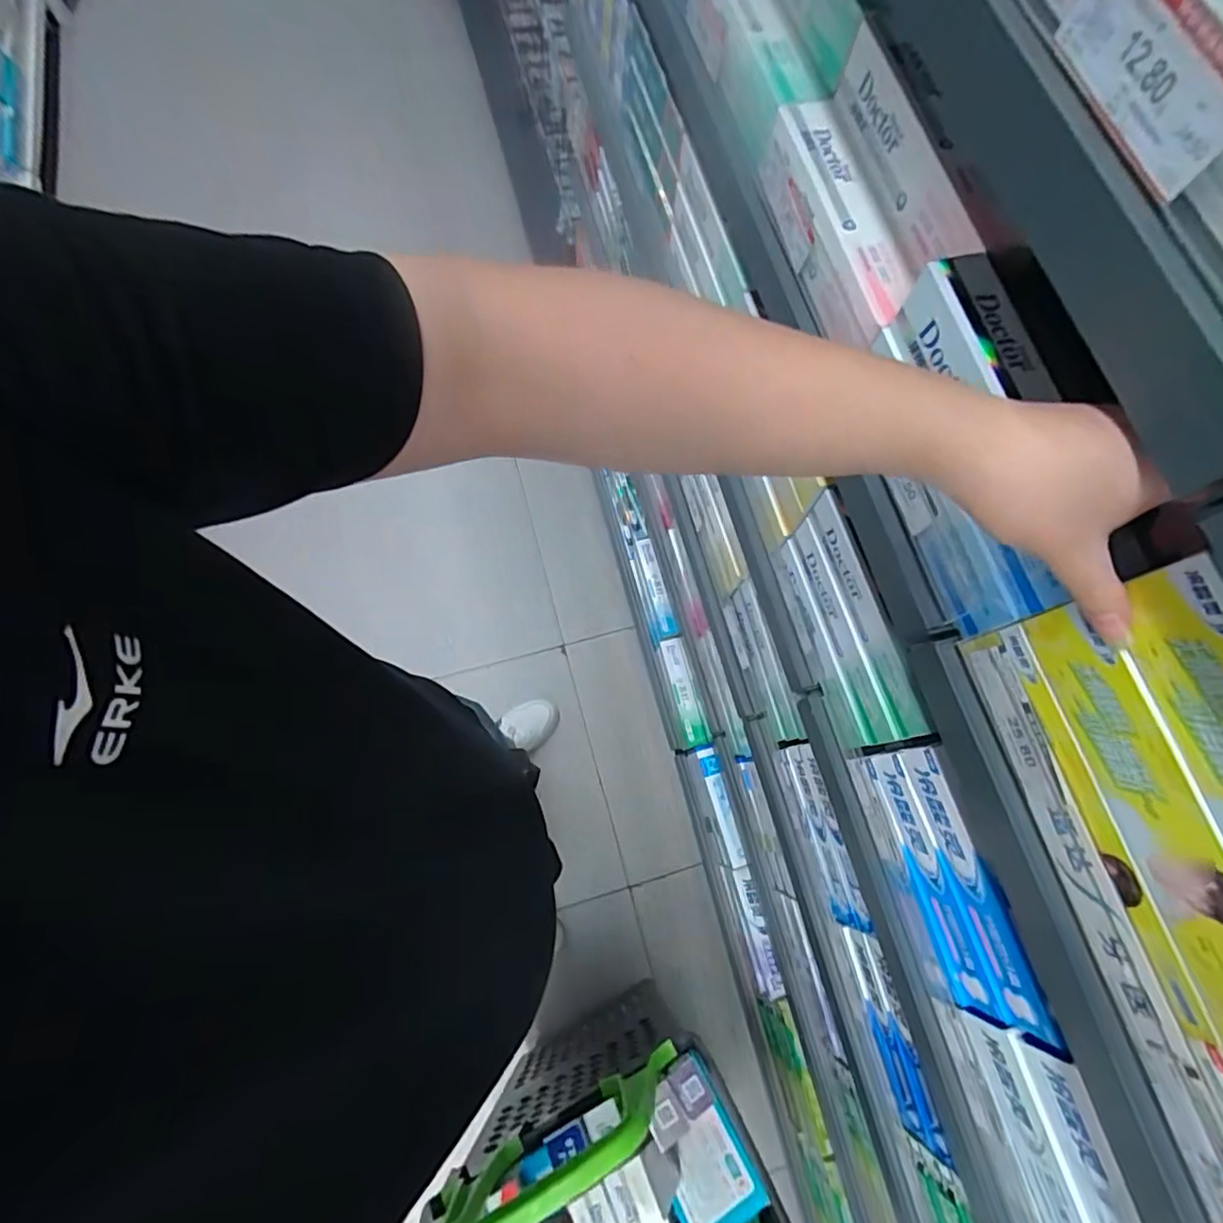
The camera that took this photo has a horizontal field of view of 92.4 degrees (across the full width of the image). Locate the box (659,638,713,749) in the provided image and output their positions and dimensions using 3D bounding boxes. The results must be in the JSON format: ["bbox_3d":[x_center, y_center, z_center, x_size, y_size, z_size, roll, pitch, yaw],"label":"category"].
[{"bbox_3d":[0.148,0.165,1.197,0.049,0.035,0.218,-14,73,-7],"label":"box"}]

